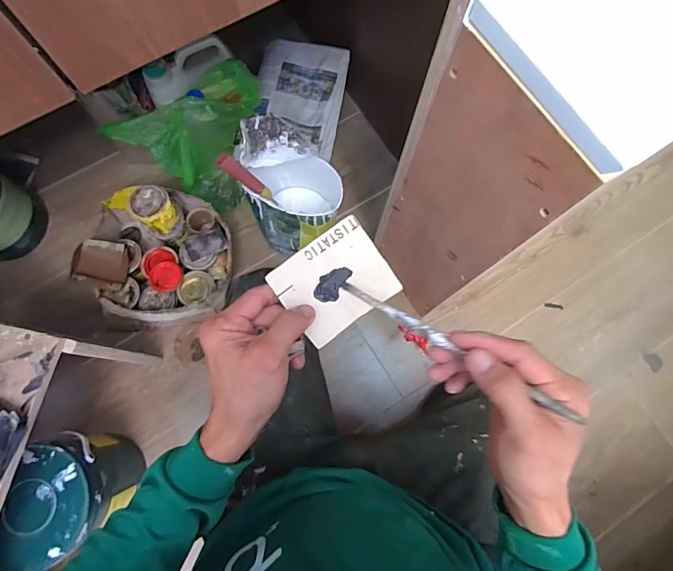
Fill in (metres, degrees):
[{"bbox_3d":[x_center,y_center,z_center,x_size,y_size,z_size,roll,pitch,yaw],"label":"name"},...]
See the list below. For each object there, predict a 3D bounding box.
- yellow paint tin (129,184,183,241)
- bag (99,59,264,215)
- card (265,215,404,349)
[{"bbox_3d":[-0.336,-0.139,0.773,0.075,0.075,0.073,0,76,-1],"label":"yellow paint tin"},{"bbox_3d":[-0.278,-0.309,0.818,0.197,0.228,0.227,18,76,3],"label":"bag"},{"bbox_3d":[0.000,-0.003,0.346,0.087,0.017,0.075,-35,100,-1],"label":"card"}]

